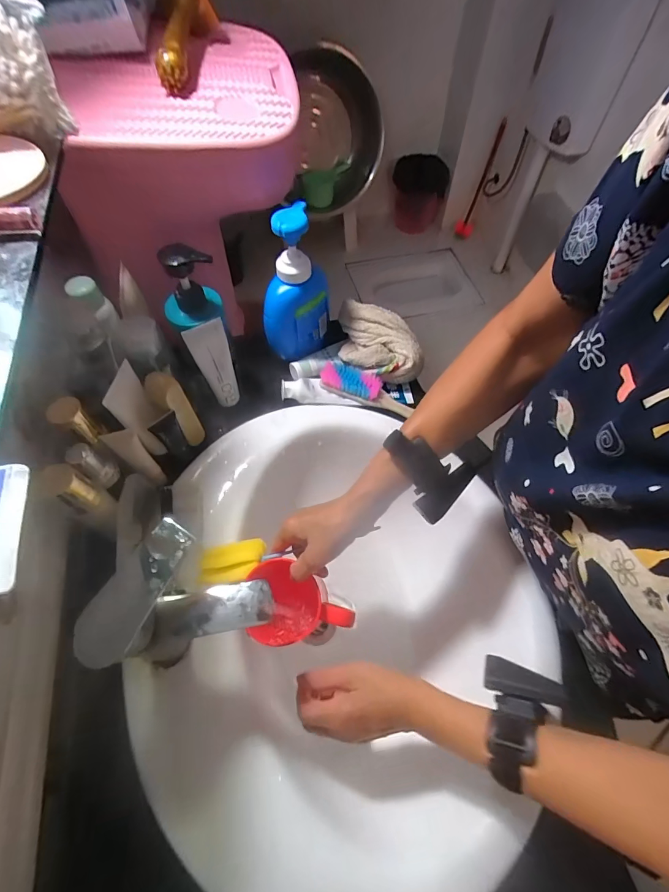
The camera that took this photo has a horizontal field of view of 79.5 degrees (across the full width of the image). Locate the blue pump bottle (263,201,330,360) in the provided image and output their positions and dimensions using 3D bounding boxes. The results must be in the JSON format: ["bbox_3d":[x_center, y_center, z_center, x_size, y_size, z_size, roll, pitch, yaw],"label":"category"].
[{"bbox_3d":[-0.051,-0.212,0.554,0.055,0.202,0.097,31,64,17],"label":"blue pump bottle"}]

